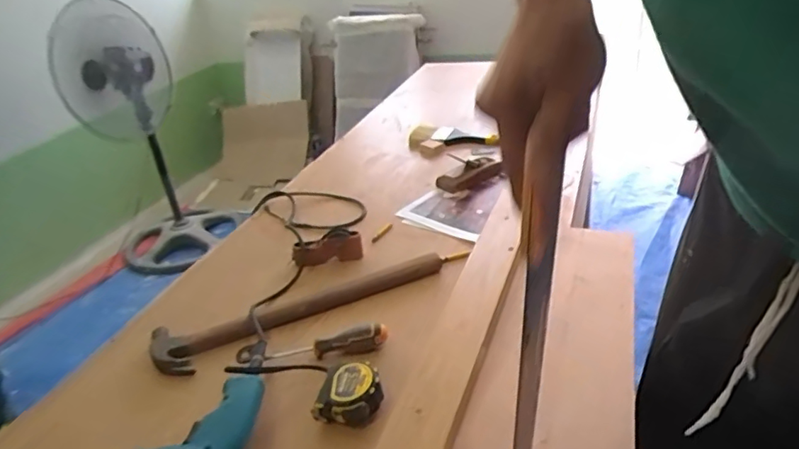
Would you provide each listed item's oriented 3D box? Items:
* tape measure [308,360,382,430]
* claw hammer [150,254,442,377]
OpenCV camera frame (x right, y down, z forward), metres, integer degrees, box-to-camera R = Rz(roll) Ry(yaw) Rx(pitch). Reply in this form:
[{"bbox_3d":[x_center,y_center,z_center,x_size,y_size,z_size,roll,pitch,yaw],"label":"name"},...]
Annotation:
[{"bbox_3d":[-0.057,0.194,0.636,0.074,0.044,0.060,-4,30,6],"label":"tape measure"},{"bbox_3d":[-0.133,0.114,0.803,0.415,0.029,0.093,-19,32,-20],"label":"claw hammer"}]

